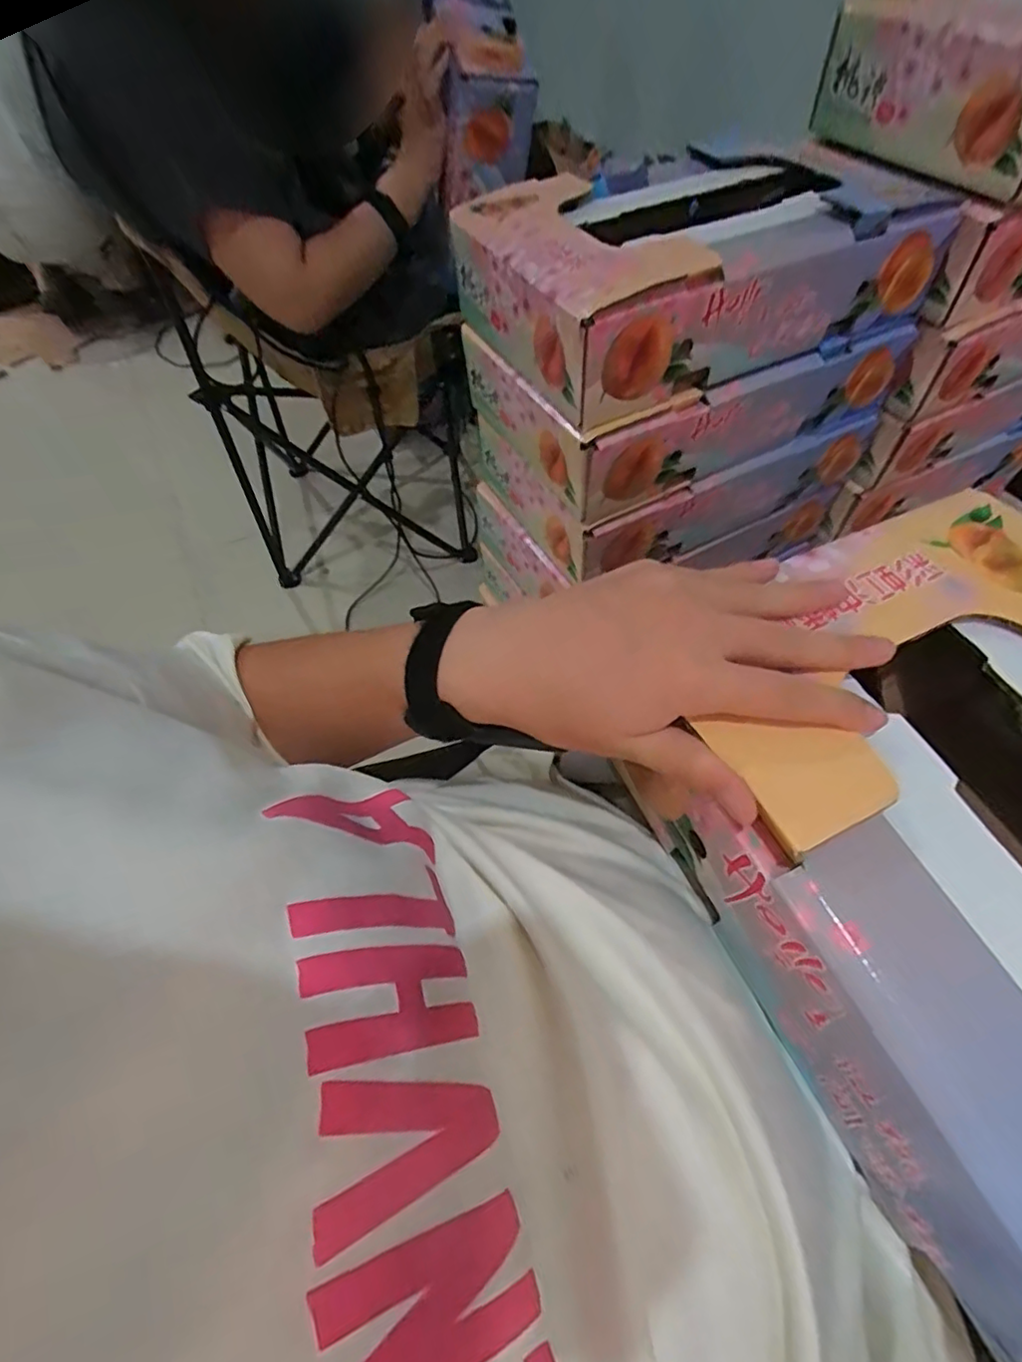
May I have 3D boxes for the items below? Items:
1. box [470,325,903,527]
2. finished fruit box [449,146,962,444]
[{"bbox_3d":[0.183,-0.337,0.672,0.403,0.090,0.244,-26,58,-16],"label":"box"},{"bbox_3d":[0.170,-0.406,0.597,0.387,0.107,0.252,-26,58,-15],"label":"finished fruit box"}]

